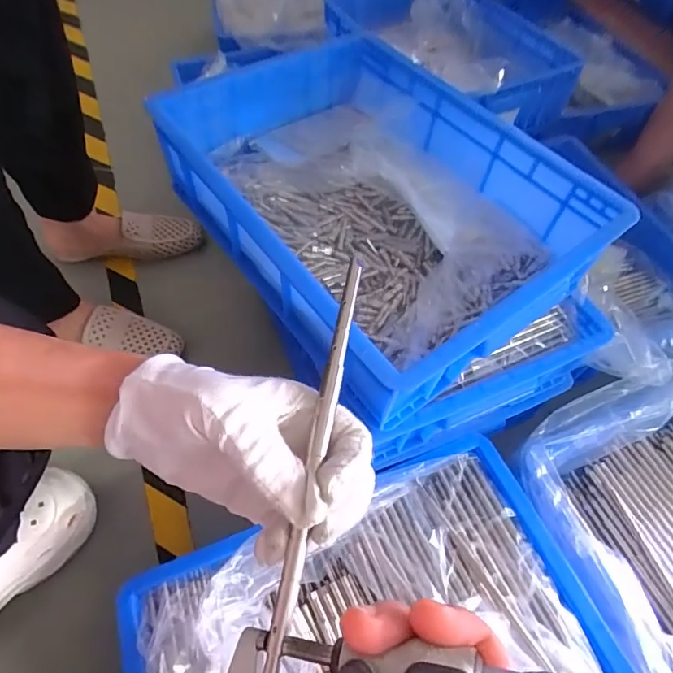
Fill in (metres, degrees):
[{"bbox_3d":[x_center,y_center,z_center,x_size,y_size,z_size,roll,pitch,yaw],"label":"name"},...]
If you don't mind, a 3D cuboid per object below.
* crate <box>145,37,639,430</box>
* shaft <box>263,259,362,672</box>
[{"bbox_3d":[0.037,-0.145,0.496,0.296,0.109,0.410,-33,64,-21],"label":"crate"},{"bbox_3d":[-0.008,0.046,0.208,0.007,0.007,0.208,9,59,4],"label":"shaft"}]

